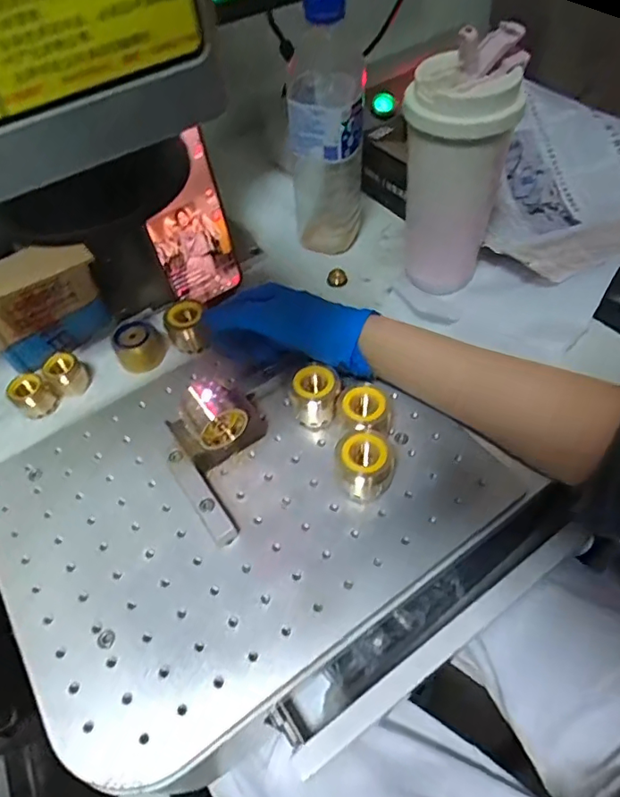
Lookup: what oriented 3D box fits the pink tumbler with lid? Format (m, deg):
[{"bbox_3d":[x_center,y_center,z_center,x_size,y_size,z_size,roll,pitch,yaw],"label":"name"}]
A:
[{"bbox_3d":[0.118,-0.186,0.438,0.081,0.179,0.077,10,55,12],"label":"pink tumbler with lid"}]

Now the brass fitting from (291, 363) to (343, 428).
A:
[{"bbox_3d":[0.006,-0.002,0.419,0.036,0.035,0.034,-6,53,0],"label":"brass fitting"}]

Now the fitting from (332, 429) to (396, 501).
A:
[{"bbox_3d":[0.039,0.047,0.384,0.041,0.038,0.049,21,58,19],"label":"fitting"}]

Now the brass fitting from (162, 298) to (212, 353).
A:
[{"bbox_3d":[-0.114,-0.067,0.485,0.036,0.035,0.040,-14,53,-6],"label":"brass fitting"}]

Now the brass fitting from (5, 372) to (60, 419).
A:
[{"bbox_3d":[-0.235,-0.002,0.447,0.023,0.035,0.030,36,64,27],"label":"brass fitting"}]

